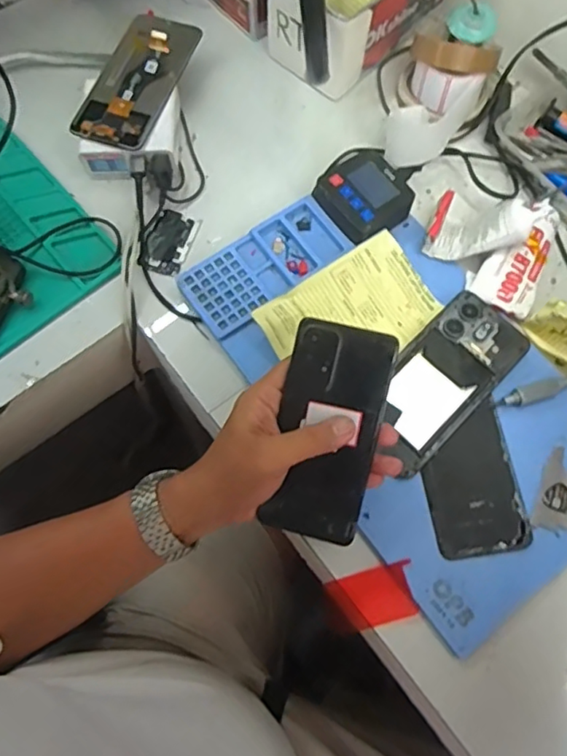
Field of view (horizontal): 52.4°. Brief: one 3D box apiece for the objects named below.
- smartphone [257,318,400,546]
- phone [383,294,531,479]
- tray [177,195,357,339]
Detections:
[{"bbox_3d":[0.033,0.041,0.421,0.072,0.015,0.157,10,95,2],"label":"smartphone"},{"bbox_3d":[0.134,0.000,0.487,0.076,0.015,0.152,43,75,13],"label":"phone"},{"bbox_3d":[-0.016,-0.100,0.522,0.150,0.024,0.071,-37,75,-13],"label":"tray"}]

